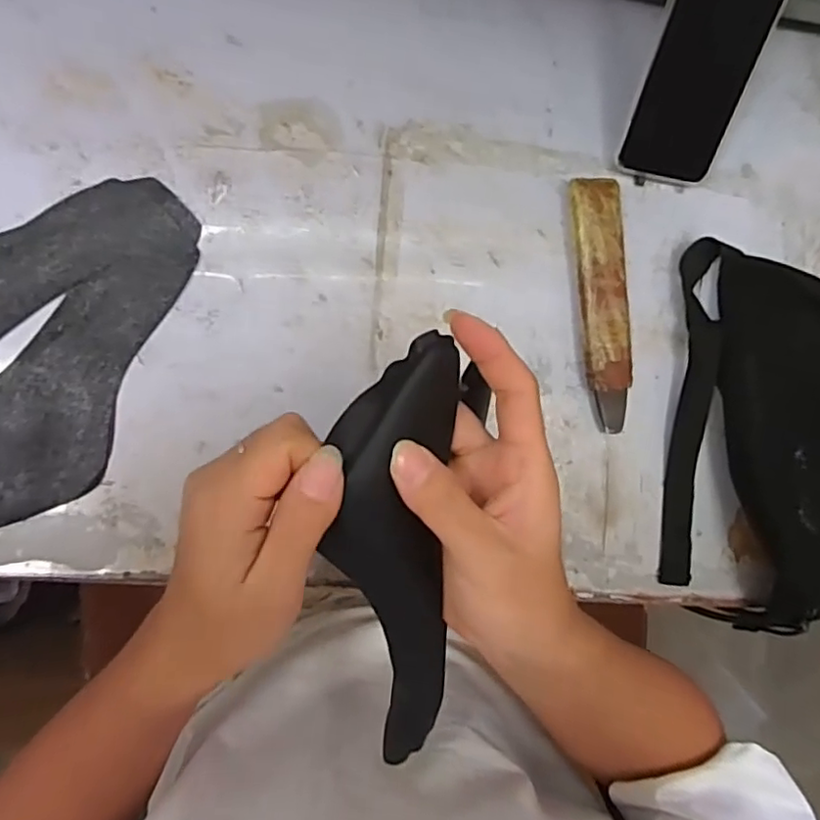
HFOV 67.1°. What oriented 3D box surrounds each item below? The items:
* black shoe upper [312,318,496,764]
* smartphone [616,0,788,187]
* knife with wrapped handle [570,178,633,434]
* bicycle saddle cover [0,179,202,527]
[{"bbox_3d":[0.001,0.080,0.322,0.082,0.054,0.232,-3,108,-8],"label":"black shoe upper"},{"bbox_3d":[0.211,-0.245,0.436,0.086,0.015,0.162,6,124,-7],"label":"smartphone"},{"bbox_3d":[0.147,-0.079,0.467,0.039,0.017,0.187,-5,90,-8],"label":"knife with wrapped handle"},{"bbox_3d":[-0.272,-0.057,0.413,0.191,0.008,0.251,27,86,-7],"label":"bicycle saddle cover"}]

